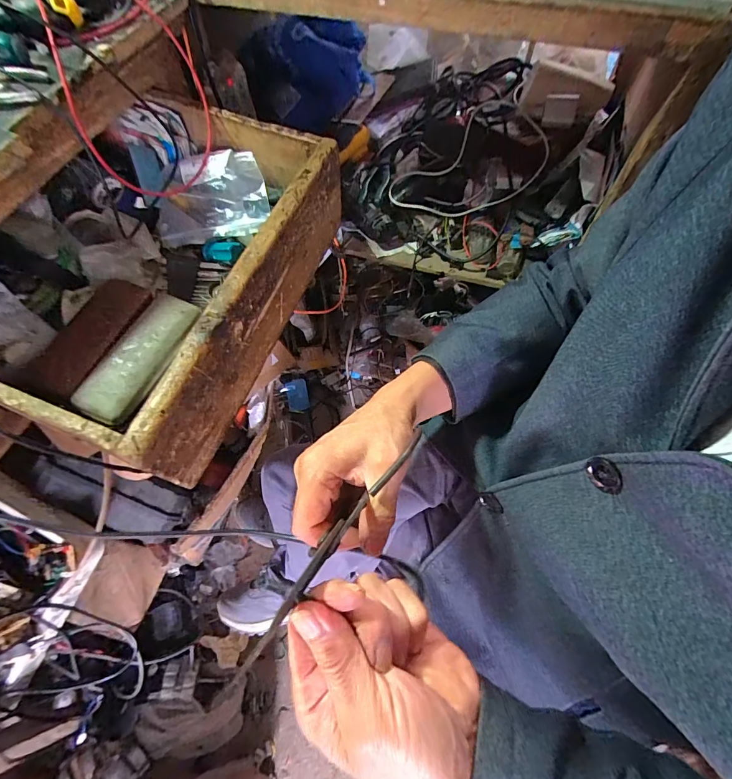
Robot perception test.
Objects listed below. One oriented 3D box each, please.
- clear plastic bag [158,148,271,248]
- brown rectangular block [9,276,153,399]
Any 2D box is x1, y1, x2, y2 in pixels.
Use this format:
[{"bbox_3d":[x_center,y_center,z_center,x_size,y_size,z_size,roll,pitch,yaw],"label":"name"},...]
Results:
[{"bbox_3d":[-0.191,-0.234,0.482,0.142,0.033,0.105,-12,84,11],"label":"clear plastic bag"},{"bbox_3d":[-0.288,-0.057,0.419,0.053,0.024,0.147,26,64,-4],"label":"brown rectangular block"}]

